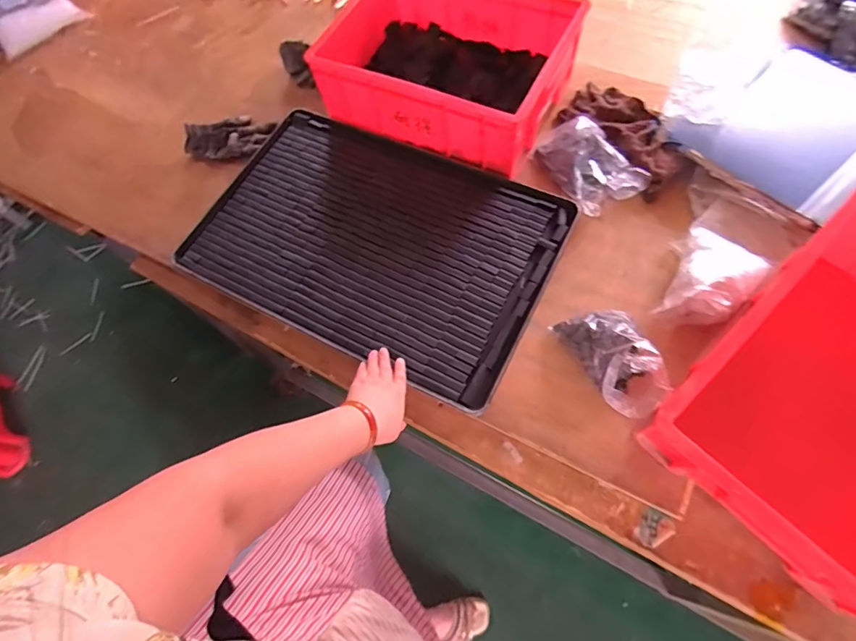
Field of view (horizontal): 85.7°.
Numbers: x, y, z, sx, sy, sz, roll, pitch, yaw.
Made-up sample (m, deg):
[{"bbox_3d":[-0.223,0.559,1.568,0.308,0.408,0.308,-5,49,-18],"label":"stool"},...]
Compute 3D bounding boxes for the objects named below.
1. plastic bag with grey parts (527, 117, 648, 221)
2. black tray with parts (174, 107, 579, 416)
[{"bbox_3d":[0.268,-0.268,0.780,0.112,0.034,0.179,-29,66,-7],"label":"plastic bag with grey parts"},{"bbox_3d":[-0.086,-0.138,0.778,0.579,0.029,0.385,25,70,12],"label":"black tray with parts"}]

